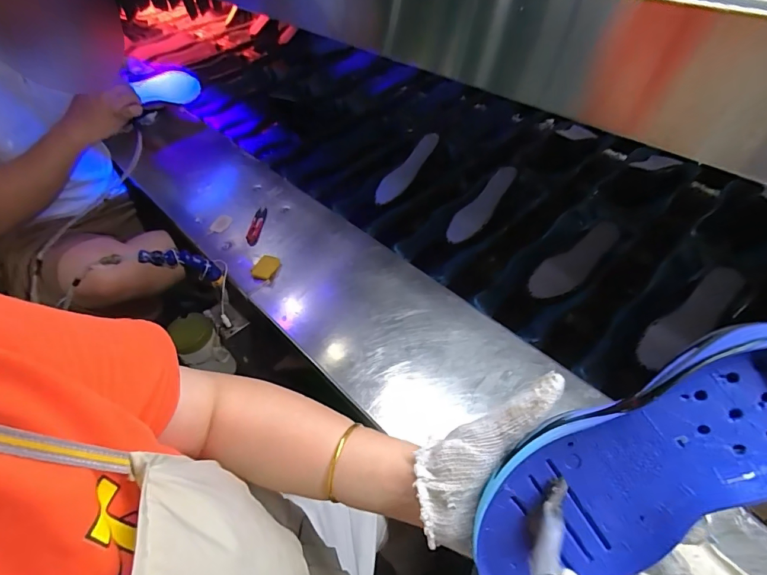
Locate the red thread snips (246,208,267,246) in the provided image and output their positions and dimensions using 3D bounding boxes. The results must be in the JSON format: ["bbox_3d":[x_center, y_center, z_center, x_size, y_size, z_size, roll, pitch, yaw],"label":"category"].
[{"bbox_3d":[-0.249,-0.122,0.795,0.026,0.005,0.109,3,47,-1],"label":"red thread snips"}]

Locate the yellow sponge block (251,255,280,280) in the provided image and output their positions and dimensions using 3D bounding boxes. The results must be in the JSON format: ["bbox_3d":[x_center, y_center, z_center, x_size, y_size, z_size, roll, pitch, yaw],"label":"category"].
[{"bbox_3d":[-0.204,-0.034,0.709,0.036,0.015,0.052,15,47,10],"label":"yellow sponge block"}]

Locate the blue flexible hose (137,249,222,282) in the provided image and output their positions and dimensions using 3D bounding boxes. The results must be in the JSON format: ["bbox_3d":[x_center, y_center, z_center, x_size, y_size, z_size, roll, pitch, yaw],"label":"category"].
[{"bbox_3d":[-0.322,-0.043,0.655,0.125,0.037,0.030,16,36,-38],"label":"blue flexible hose"}]

